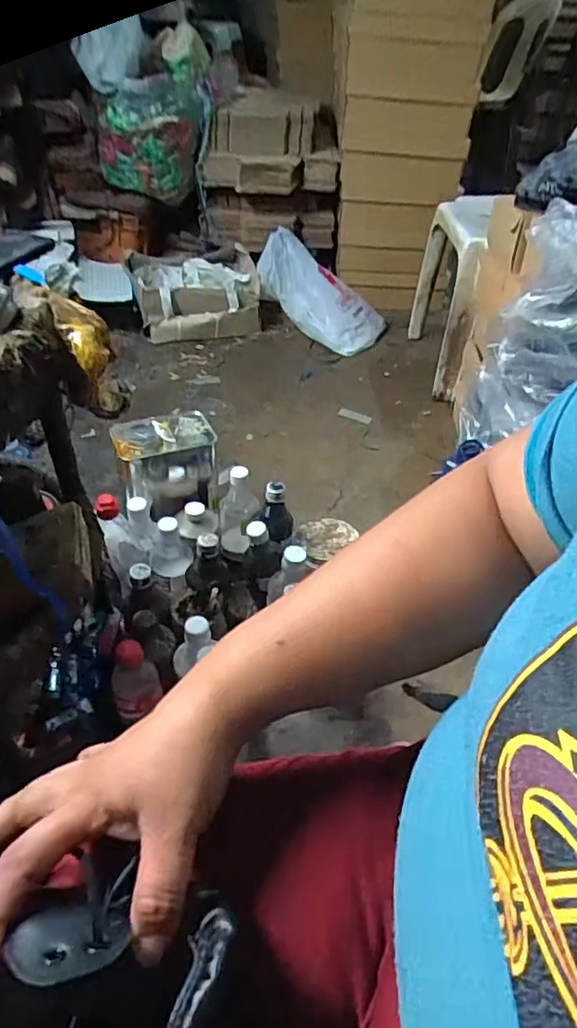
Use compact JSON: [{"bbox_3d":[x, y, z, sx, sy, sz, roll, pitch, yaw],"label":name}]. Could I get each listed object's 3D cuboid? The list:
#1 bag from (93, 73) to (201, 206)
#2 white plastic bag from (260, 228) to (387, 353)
[{"bbox_3d":[-0.372,-1.025,1.599,0.225,0.265,0.175,17,44,13],"label":"bag"},{"bbox_3d":[0.084,-0.625,1.715,0.405,0.145,0.179,38,44,-11],"label":"white plastic bag"}]

